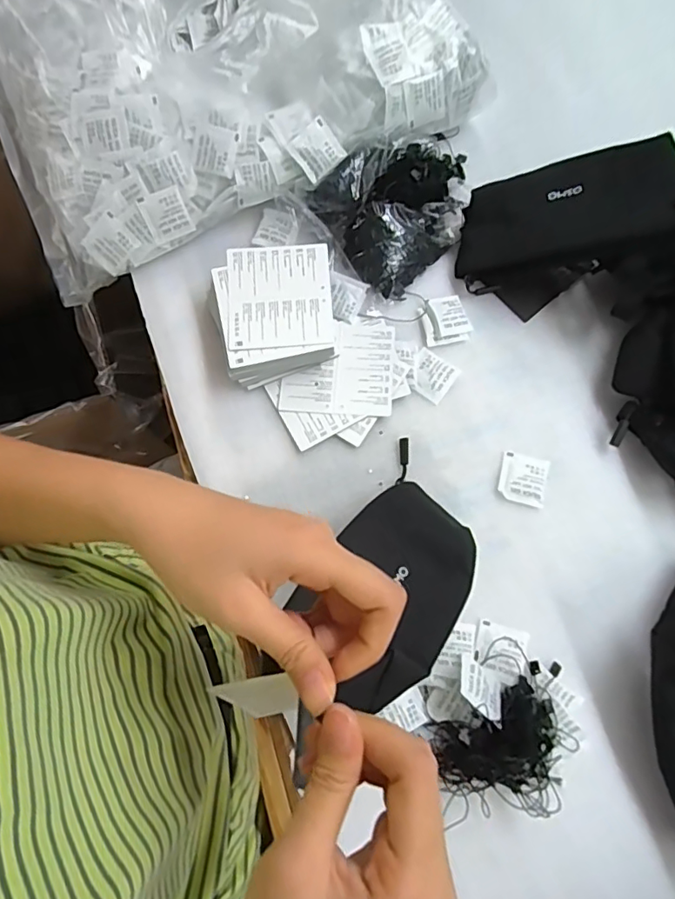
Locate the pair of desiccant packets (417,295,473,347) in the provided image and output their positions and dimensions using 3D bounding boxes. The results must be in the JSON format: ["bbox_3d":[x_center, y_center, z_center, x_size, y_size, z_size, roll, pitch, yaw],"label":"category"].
[{"bbox_3d":[0.101,-0.121,0.485,0.044,0.007,0.047,-12,75,-4],"label":"pair of desiccant packets"}]

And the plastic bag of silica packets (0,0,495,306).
[{"bbox_3d":[-0.125,-0.394,0.516,0.447,0.075,0.357,-23,76,-7],"label":"plastic bag of silica packets"}]

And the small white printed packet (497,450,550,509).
[{"bbox_3d":[0.160,0.026,0.450,0.040,0.005,0.043,16,75,4],"label":"small white printed packet"}]

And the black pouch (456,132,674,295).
[{"bbox_3d":[0.194,-0.202,0.448,0.178,0.024,0.097,-2,80,36],"label":"black pouch"}]

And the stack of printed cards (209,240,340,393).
[{"bbox_3d":[-0.056,-0.125,0.469,0.109,0.035,0.115,-15,76,-5],"label":"stack of printed cards"}]

